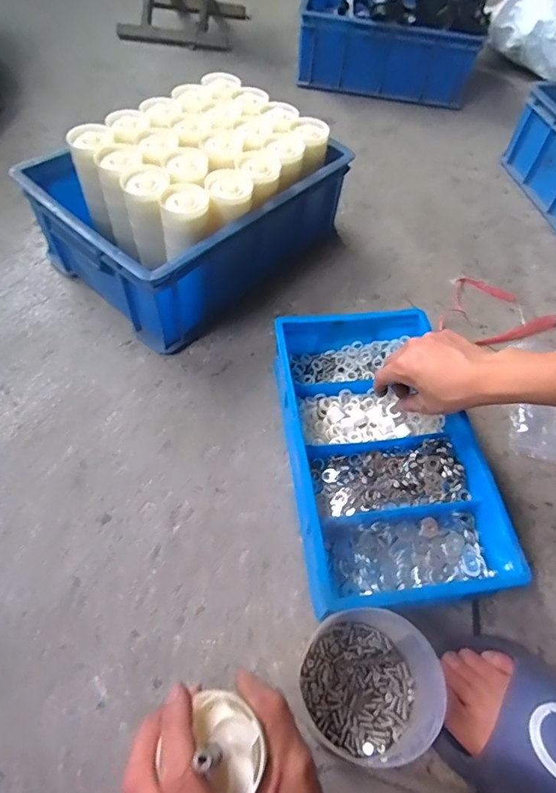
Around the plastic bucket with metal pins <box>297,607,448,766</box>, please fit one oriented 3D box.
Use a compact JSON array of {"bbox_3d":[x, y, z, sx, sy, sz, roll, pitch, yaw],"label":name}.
[{"bbox_3d":[0.078,0.254,0.433,0.107,0.084,0.113,2,55,-3],"label":"plastic bucket with metal pins"}]

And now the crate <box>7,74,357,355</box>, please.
[{"bbox_3d":[-0.126,-0.286,0.730,0.286,0.179,0.389,40,62,21],"label":"crate"}]

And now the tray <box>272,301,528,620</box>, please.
[{"bbox_3d":[0.113,0.061,0.561,0.196,0.089,0.341,-6,56,-8],"label":"tray"}]

